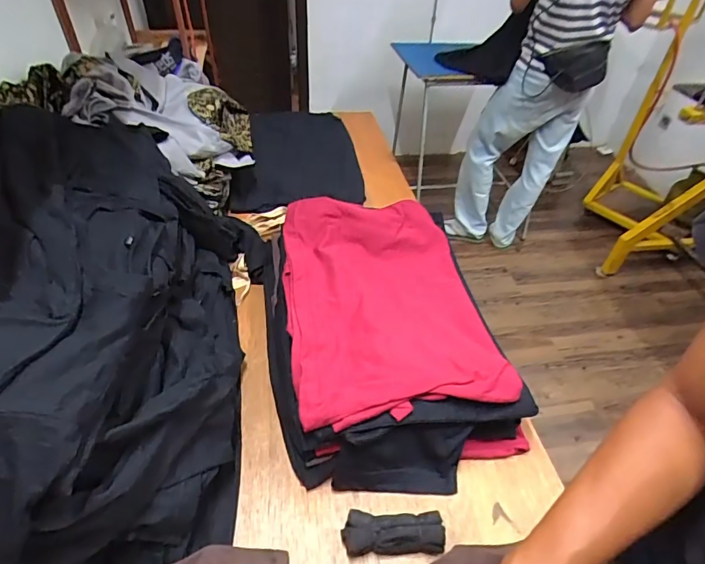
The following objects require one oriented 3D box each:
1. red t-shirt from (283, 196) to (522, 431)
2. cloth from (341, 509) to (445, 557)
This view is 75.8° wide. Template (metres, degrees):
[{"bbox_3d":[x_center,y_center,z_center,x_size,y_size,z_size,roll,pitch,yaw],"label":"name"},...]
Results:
[{"bbox_3d":[0.056,0.028,0.785,0.331,0.075,0.478,-4,44,-6],"label":"red t-shirt"},{"bbox_3d":[0.052,0.322,0.582,0.126,0.032,0.047,0,43,-4],"label":"cloth"}]

